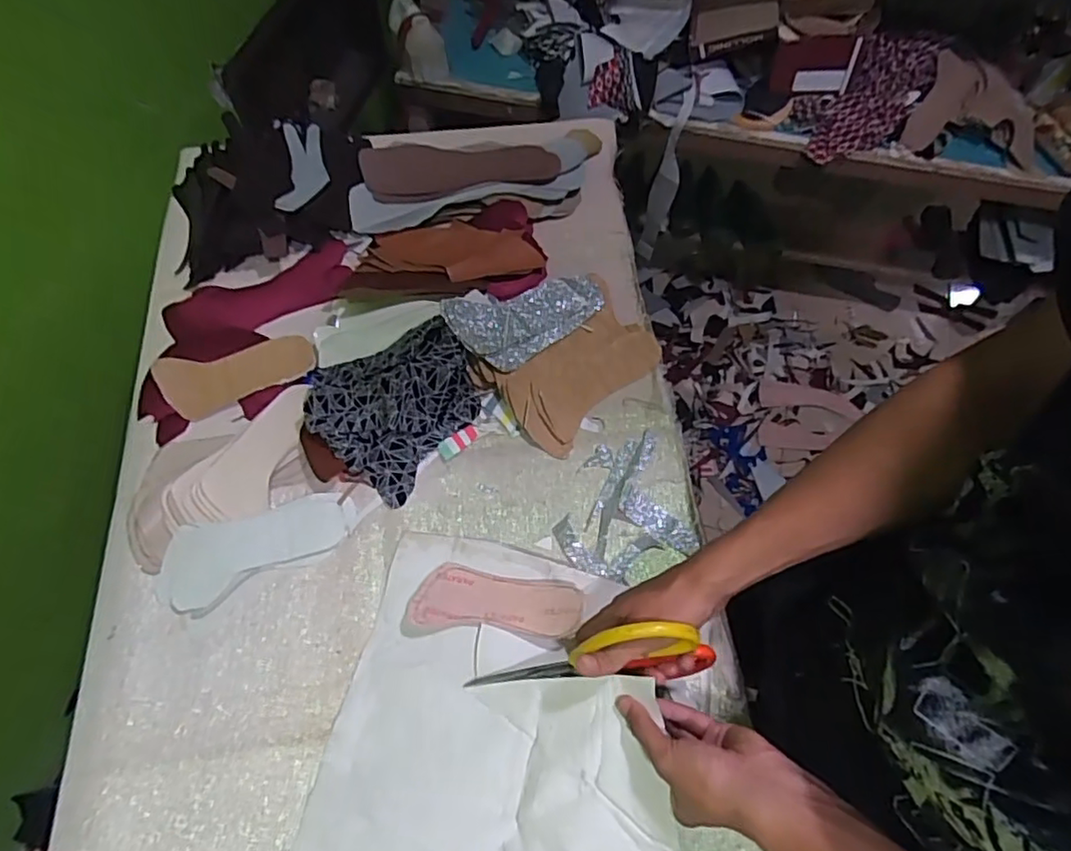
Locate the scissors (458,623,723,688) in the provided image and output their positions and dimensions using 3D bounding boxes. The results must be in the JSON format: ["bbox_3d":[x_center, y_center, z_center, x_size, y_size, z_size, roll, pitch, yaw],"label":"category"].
[{"bbox_3d":[0.039,0.204,0.523,0.216,0.095,0.032,-23,61,26],"label":"scissors"}]

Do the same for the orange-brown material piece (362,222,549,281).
[{"bbox_3d":[-0.100,-0.213,0.768,0.209,0.029,0.085,-3,64,-2],"label":"orange-brown material piece"}]

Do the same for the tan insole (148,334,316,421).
[{"bbox_3d":[-0.334,-0.055,0.698,0.163,0.011,0.067,-13,107,-14],"label":"tan insole"}]

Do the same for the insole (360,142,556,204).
[{"bbox_3d":[-0.098,-0.336,0.815,0.254,0.013,0.098,-1,67,-4],"label":"insole"}]

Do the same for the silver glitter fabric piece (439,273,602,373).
[{"bbox_3d":[-0.005,-0.118,0.706,0.186,0.010,0.086,-17,87,-18],"label":"silver glitter fabric piece"}]

